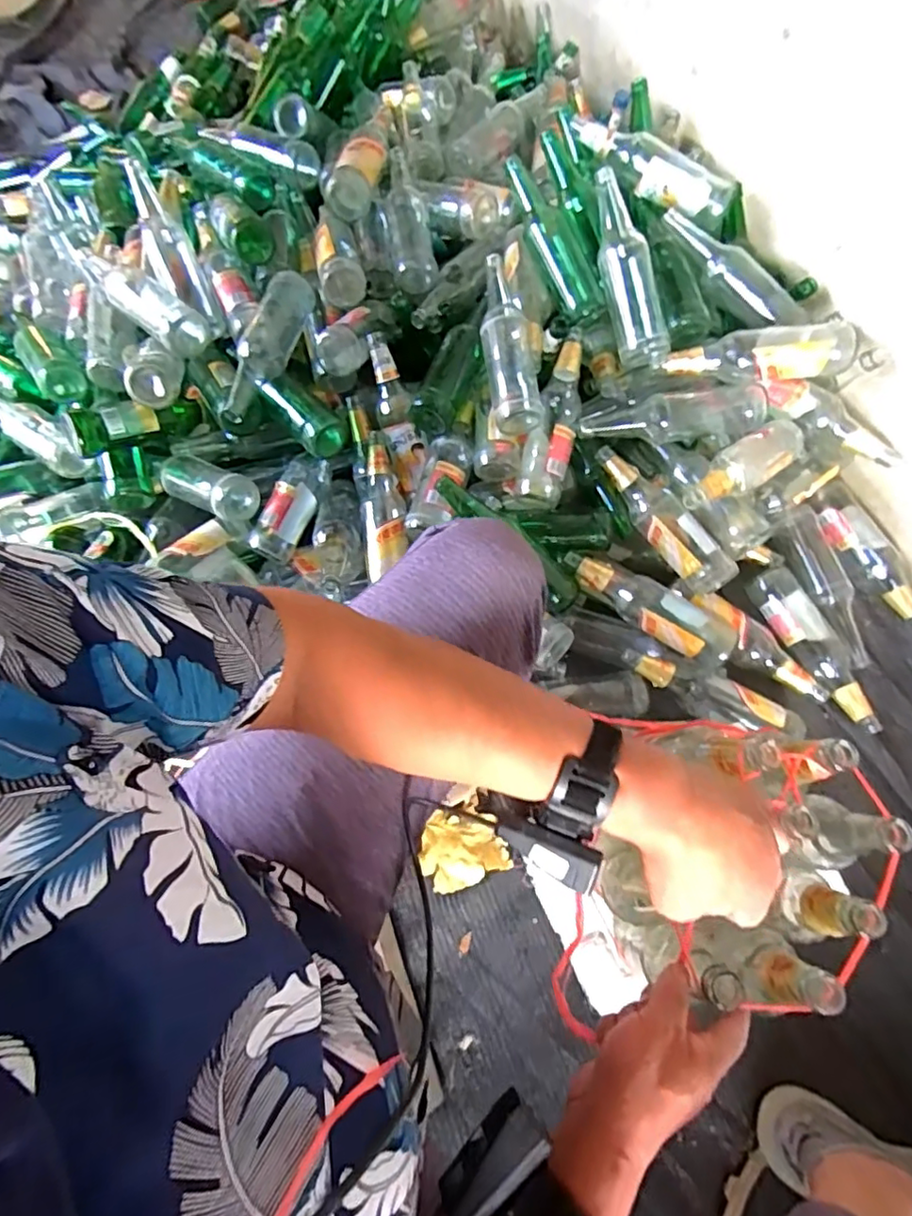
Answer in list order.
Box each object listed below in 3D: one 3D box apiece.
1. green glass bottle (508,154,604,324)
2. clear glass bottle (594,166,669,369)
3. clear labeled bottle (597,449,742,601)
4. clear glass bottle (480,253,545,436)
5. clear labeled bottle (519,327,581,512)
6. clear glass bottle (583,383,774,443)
[{"bbox_3d":[0.147,-0.554,0.908,0.076,0.069,0.263,-25,88,-7],"label":"green glass bottle"},{"bbox_3d":[0.247,-0.489,0.870,0.071,0.068,0.274,-15,93,-3],"label":"clear glass bottle"},{"bbox_3d":[0.311,-0.137,0.900,0.089,0.063,0.261,-37,84,-12],"label":"clear labeled bottle"},{"bbox_3d":[0.074,-0.390,0.869,0.074,0.055,0.268,-7,80,0],"label":"clear glass bottle"},{"bbox_3d":[0.149,-0.280,0.895,0.069,0.072,0.273,13,89,8],"label":"clear labeled bottle"},{"bbox_3d":[0.319,-0.286,0.895,0.272,0.069,0.093,-13,68,-3],"label":"clear glass bottle"}]

